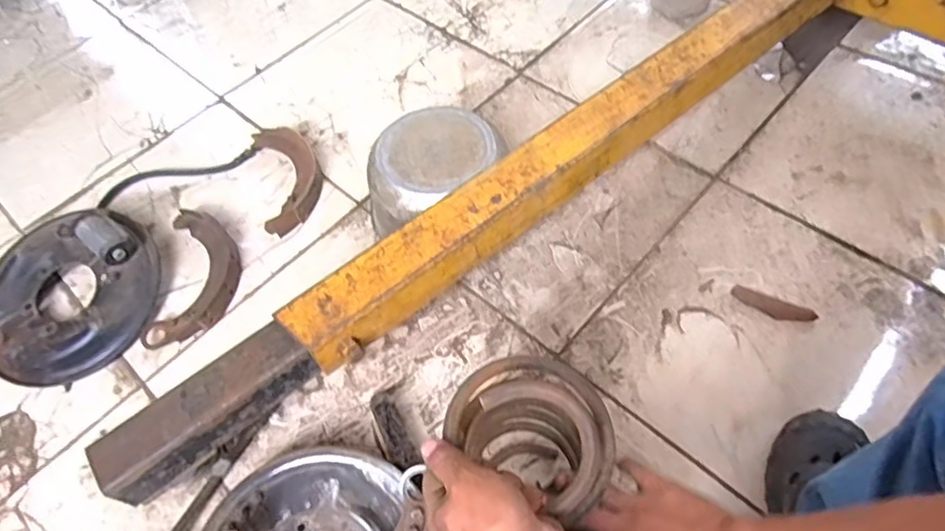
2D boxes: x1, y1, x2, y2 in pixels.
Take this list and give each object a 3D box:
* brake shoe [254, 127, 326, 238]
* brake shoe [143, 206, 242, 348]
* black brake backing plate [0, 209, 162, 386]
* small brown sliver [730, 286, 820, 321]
[{"bbox_3d":[-0.304,-0.153,0.988,0.098,0.032,0.226,-15,60,-4],"label":"brake shoe"},{"bbox_3d":[-0.416,0.018,0.892,0.121,0.033,0.223,0,60,5],"label":"brake shoe"},{"bbox_3d":[-0.600,0.038,0.862,0.254,0.087,0.242,-2,60,3],"label":"black brake backing plate"},{"bbox_3d":[0.408,0.055,0.804,0.107,0.010,0.029,28,66,19],"label":"small brown sliver"}]

